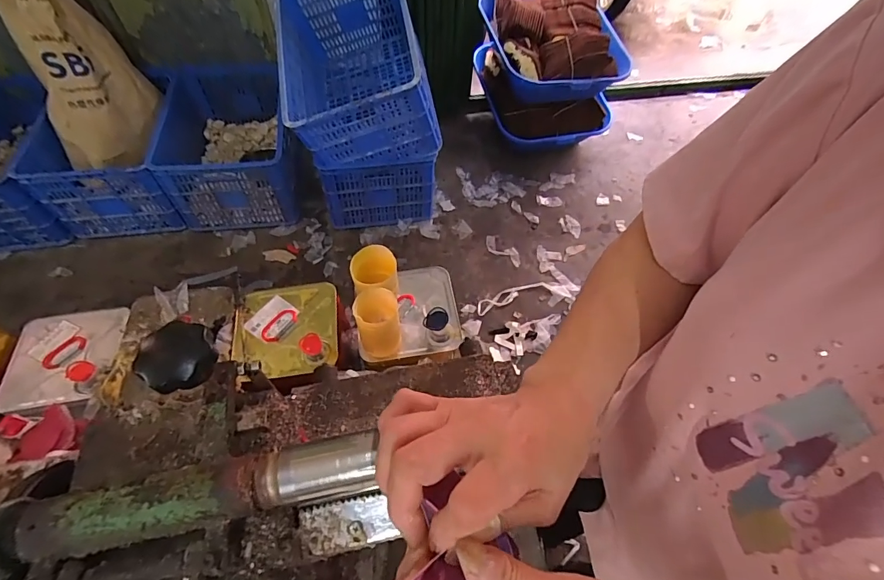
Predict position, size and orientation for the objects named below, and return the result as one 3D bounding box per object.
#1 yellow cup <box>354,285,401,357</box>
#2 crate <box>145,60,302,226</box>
[{"bbox_3d":[-0.135,0.071,0.883,0.087,0.149,0.088,1,57,-2],"label":"yellow cup"},{"bbox_3d":[-0.816,-0.547,1.584,0.500,0.317,0.571,-8,58,-8],"label":"crate"}]

